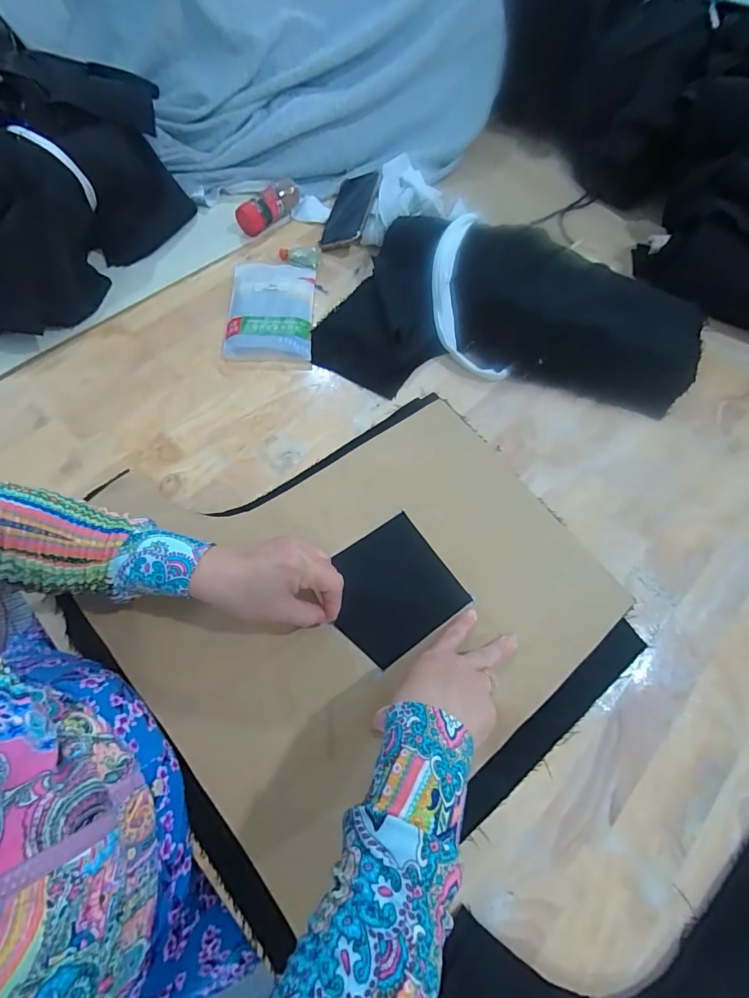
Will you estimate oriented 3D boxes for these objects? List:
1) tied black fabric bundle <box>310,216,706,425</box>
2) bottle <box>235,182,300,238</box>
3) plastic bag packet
[{"bbox_3d":[0.174,-0.241,0.531,0.474,0.075,0.268,14,67,5],"label":"tied black fabric bundle"},{"bbox_3d":[-0.164,-0.467,0.649,0.037,0.035,0.117,41,72,15],"label":"bottle"},{"bbox_3d":[-0.143,-0.262,0.564,0.114,0.020,0.175,0,66,-1],"label":"plastic bag packet"}]

